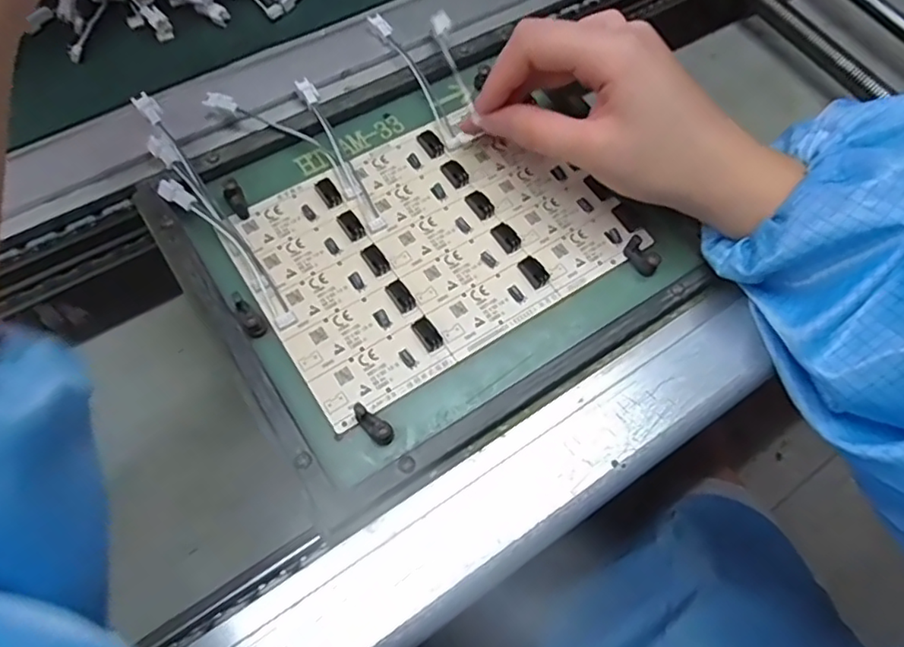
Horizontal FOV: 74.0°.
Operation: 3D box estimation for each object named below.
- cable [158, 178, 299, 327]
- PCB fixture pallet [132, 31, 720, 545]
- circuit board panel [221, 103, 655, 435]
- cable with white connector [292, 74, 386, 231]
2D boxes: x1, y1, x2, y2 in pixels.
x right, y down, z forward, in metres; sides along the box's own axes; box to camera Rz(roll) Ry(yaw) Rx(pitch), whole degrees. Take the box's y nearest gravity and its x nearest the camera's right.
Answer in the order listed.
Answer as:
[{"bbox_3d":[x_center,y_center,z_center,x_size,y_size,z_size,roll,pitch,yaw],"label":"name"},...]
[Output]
[{"bbox_3d":[-0.109,-0.037,0.294,0.014,0.019,0.094,-40,73,-20],"label":"cable"},{"bbox_3d":[-0.012,-0.042,0.307,0.224,0.023,0.196,-32,70,-15],"label":"PCB fixture pallet"},{"bbox_3d":[-0.008,-0.046,0.314,0.186,0.012,0.127,-31,70,-15],"label":"circuit board panel"},{"bbox_3d":[-0.060,-0.093,0.321,0.009,0.019,0.096,-25,69,-15],"label":"cable with white connector"}]

